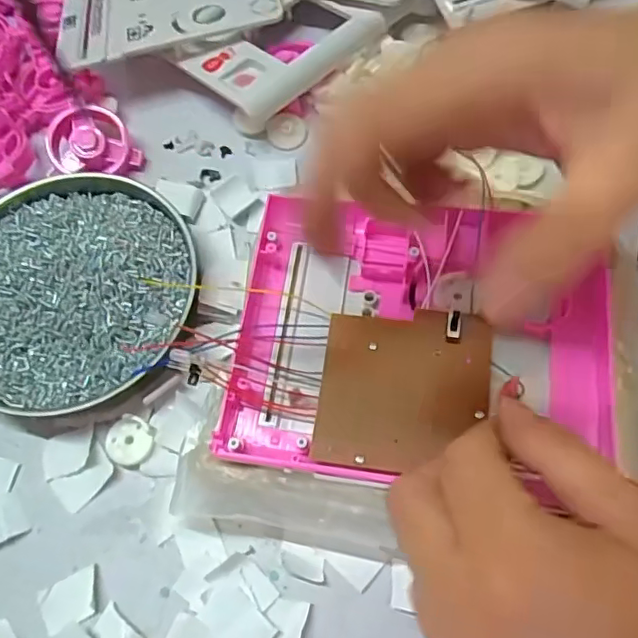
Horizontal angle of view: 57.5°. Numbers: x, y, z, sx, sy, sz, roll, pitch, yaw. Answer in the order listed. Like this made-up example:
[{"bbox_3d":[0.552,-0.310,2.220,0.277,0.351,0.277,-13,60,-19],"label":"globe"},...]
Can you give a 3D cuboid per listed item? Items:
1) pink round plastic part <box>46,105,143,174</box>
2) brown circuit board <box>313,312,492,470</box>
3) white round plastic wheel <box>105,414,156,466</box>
[{"bbox_3d":[-0.140,-0.108,0.352,0.048,0.020,0.045,-1,67,2],"label":"pink round plastic part"},{"bbox_3d":[0.037,0.030,0.253,0.071,0.006,0.071,7,71,9],"label":"brown circuit board"},{"bbox_3d":[-0.092,0.059,0.283,0.022,0.004,0.022,-1,67,2],"label":"white round plastic wheel"}]

